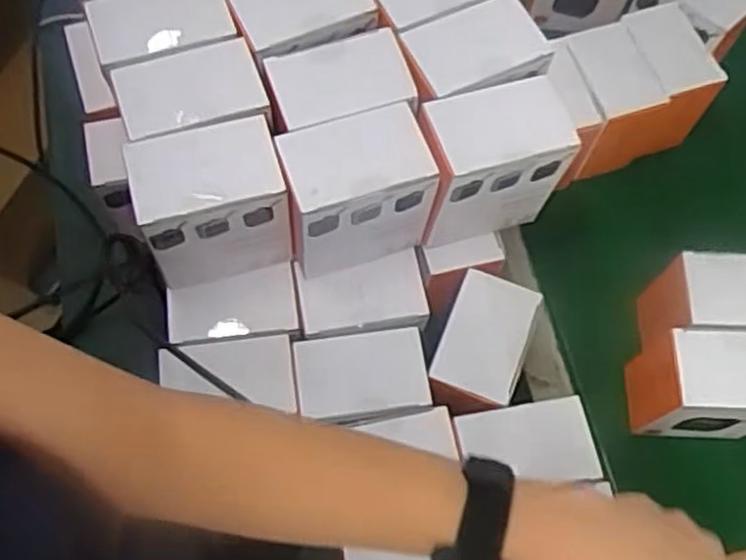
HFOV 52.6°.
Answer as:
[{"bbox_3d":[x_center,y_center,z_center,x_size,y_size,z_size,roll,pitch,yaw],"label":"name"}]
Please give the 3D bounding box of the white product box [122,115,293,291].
[{"bbox_3d":[-0.112,-0.048,0.541,0.098,0.118,0.070,-12,68,-7],"label":"white product box"}]

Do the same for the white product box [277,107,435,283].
[{"bbox_3d":[-0.016,-0.058,0.553,0.103,0.117,0.066,-14,68,-8],"label":"white product box"}]

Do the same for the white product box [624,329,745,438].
[{"bbox_3d":[0.274,0.086,0.617,0.105,0.094,0.064,3,66,-1],"label":"white product box"}]

